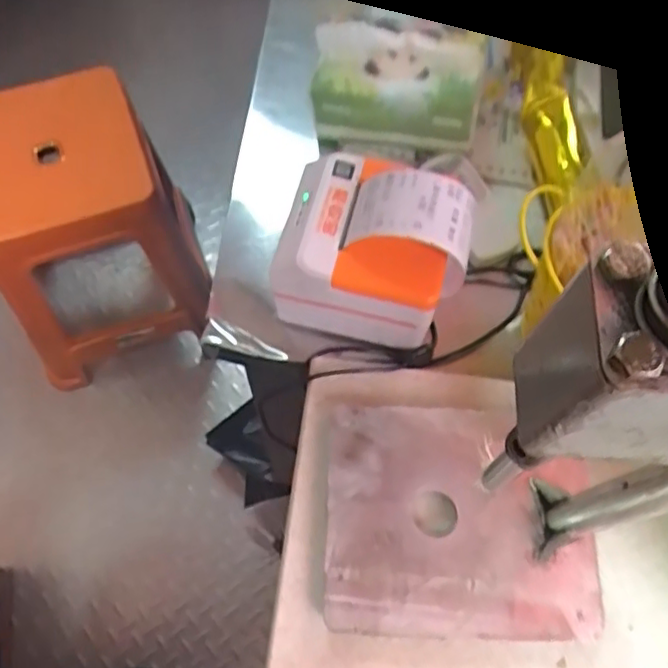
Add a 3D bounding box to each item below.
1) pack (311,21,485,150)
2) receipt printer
[{"bbox_3d":[0.053,-0.211,0.552,0.138,0.081,0.069,11,67,2],"label":"pack"},{"bbox_3d":[0.024,-0.055,0.481,0.132,0.123,0.100,22,67,7],"label":"receipt printer"}]

